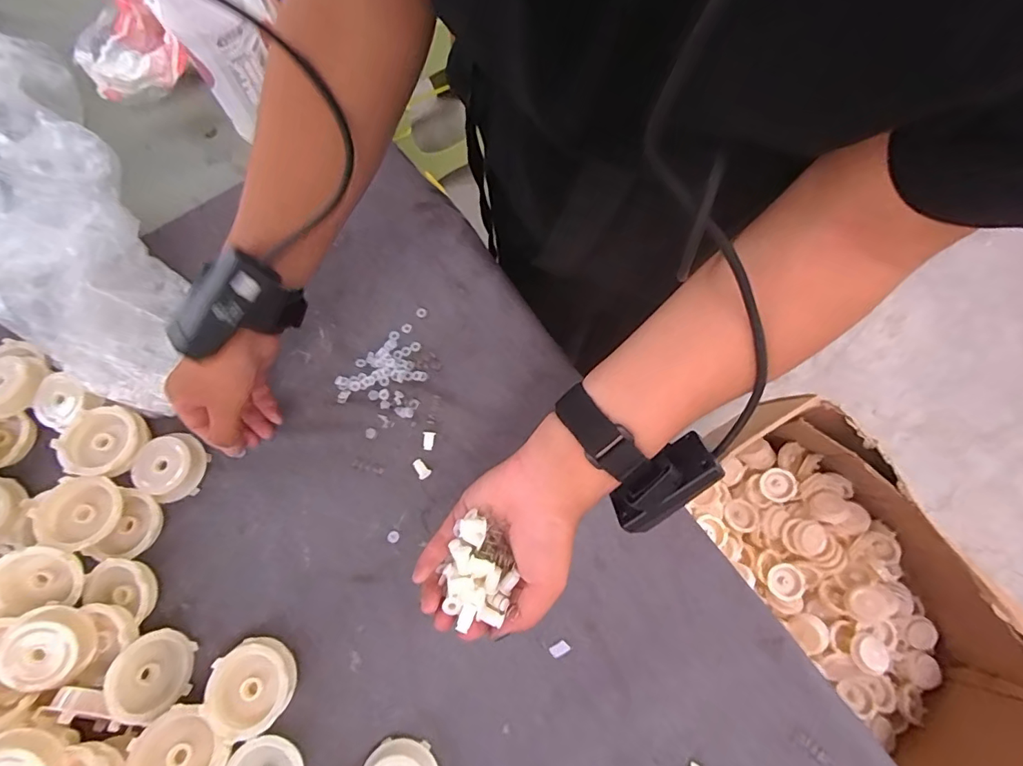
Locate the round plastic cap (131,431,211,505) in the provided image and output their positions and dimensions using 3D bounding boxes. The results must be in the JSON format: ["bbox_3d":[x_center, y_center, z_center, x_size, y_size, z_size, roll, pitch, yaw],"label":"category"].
[{"bbox_3d":[-0.289,0.069,0.414,0.053,0.030,0.049,35,75,11],"label":"round plastic cap"}]

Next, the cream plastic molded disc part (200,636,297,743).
[{"bbox_3d":[-0.190,0.221,0.359,0.059,0.016,0.059,7,66,-16],"label":"cream plastic molded disc part"}]

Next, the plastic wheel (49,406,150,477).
[{"bbox_3d":[-0.344,0.050,0.419,0.061,0.024,0.058,0,71,0],"label":"plastic wheel"}]

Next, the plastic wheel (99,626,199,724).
[{"bbox_3d":[-0.263,0.214,0.363,0.018,0.053,0.057,-10,69,31],"label":"plastic wheel"}]

